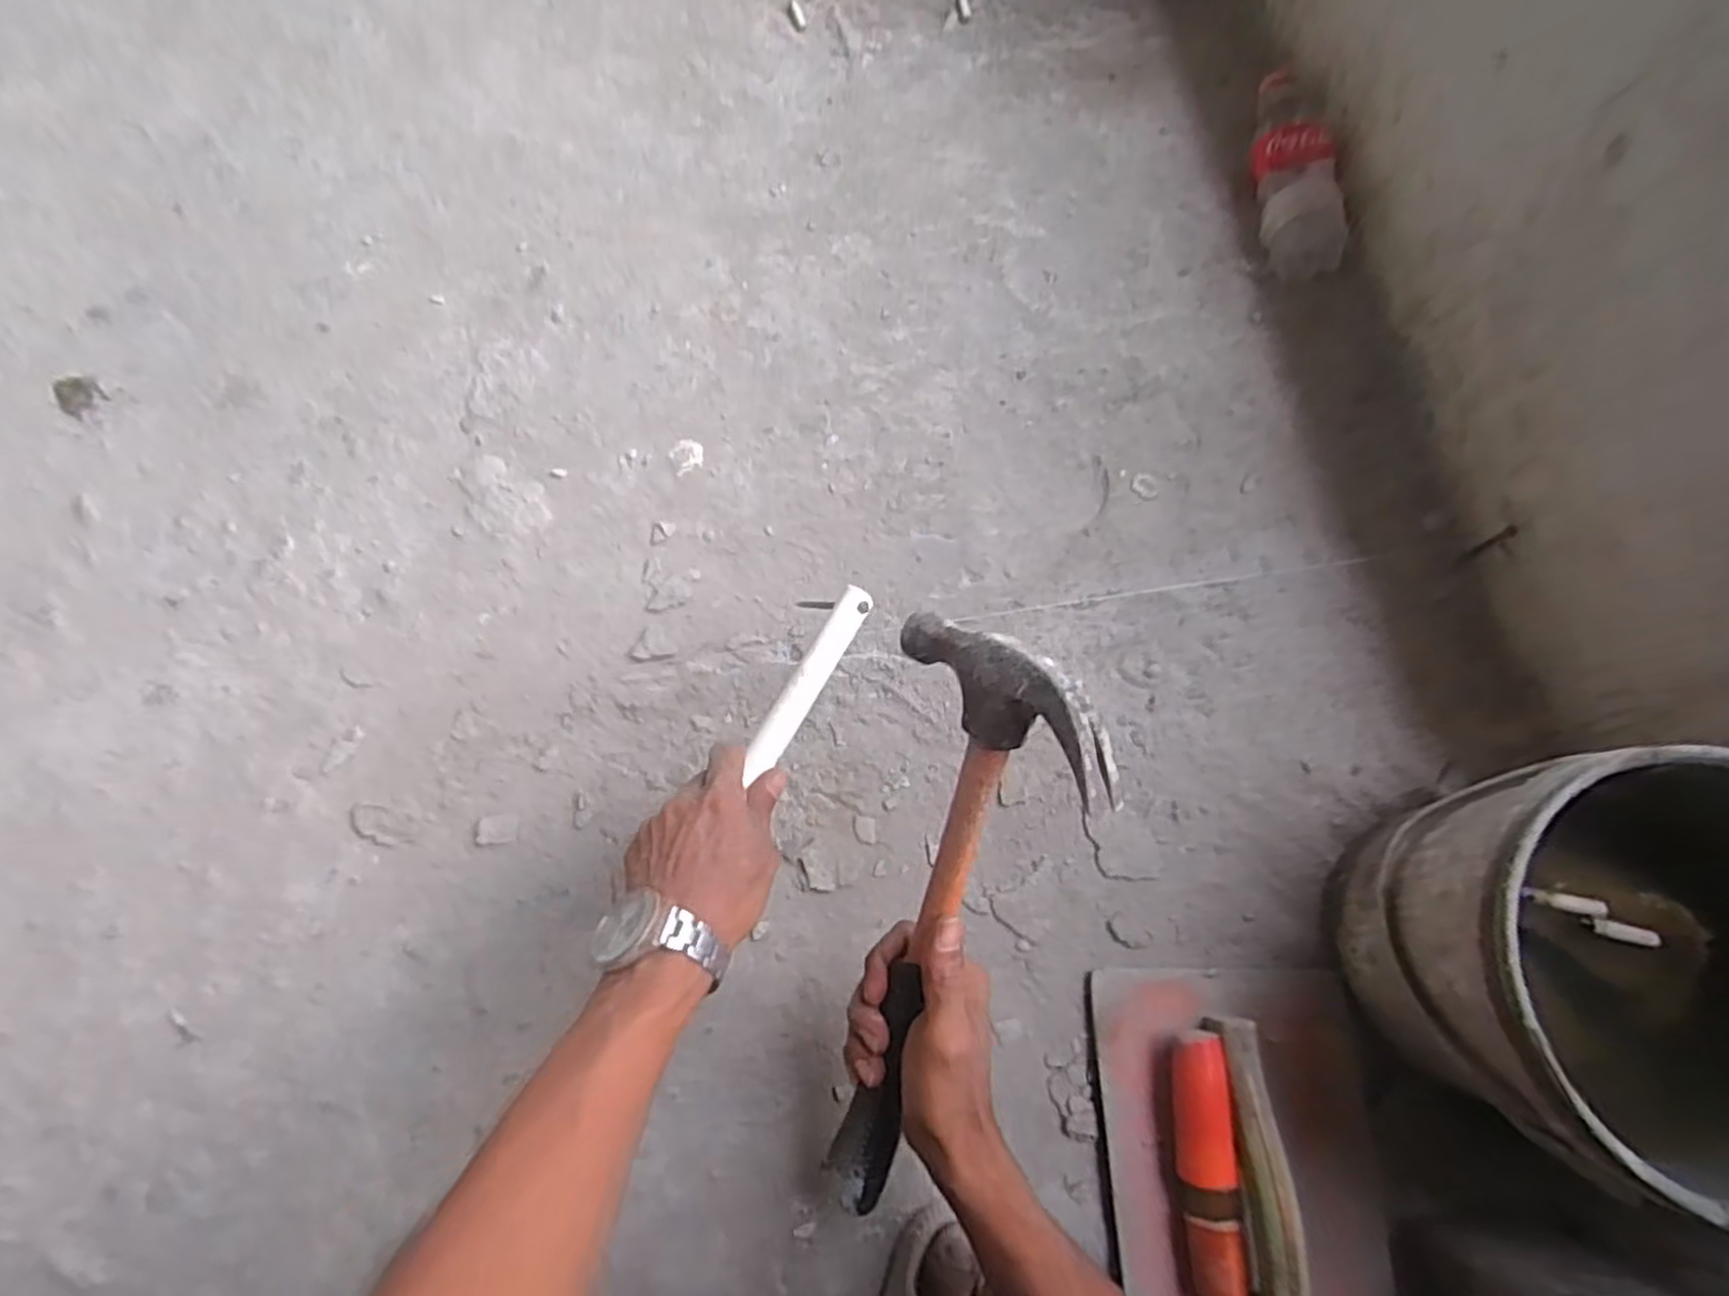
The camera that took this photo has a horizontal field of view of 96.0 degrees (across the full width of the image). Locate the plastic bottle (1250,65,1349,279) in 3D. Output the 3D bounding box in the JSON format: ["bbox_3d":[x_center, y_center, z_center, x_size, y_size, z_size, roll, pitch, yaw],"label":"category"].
[{"bbox_3d":[0.366,-0.410,0.668,0.067,0.059,0.206,-2,73,-2],"label":"plastic bottle"}]

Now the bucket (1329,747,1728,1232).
[{"bbox_3d":[0.381,0.169,0.422,0.196,0.182,0.189,0,73,-1],"label":"bucket"}]

